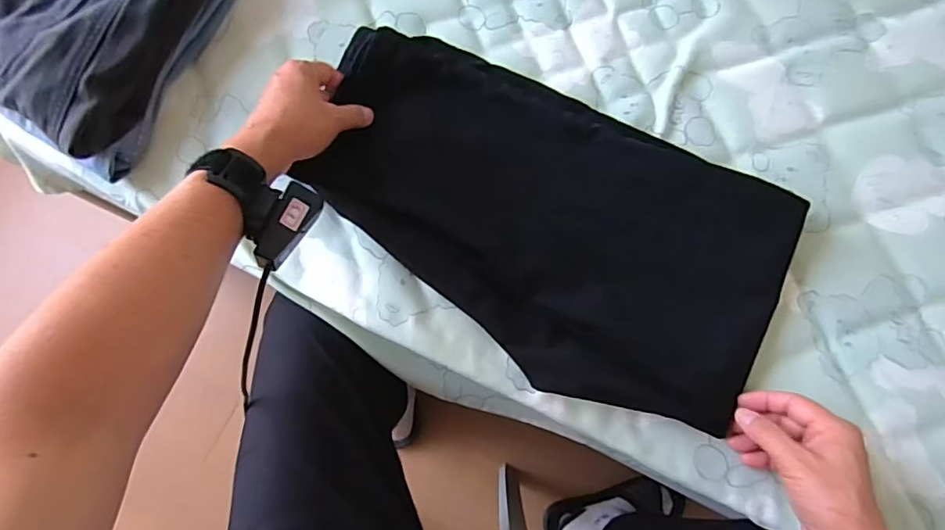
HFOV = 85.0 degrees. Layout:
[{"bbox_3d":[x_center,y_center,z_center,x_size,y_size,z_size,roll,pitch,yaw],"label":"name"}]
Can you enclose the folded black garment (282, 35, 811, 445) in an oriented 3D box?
[{"bbox_3d":[0.071,-0.044,0.508,0.472,0.040,0.262,28,79,5],"label":"folded black garment"}]

